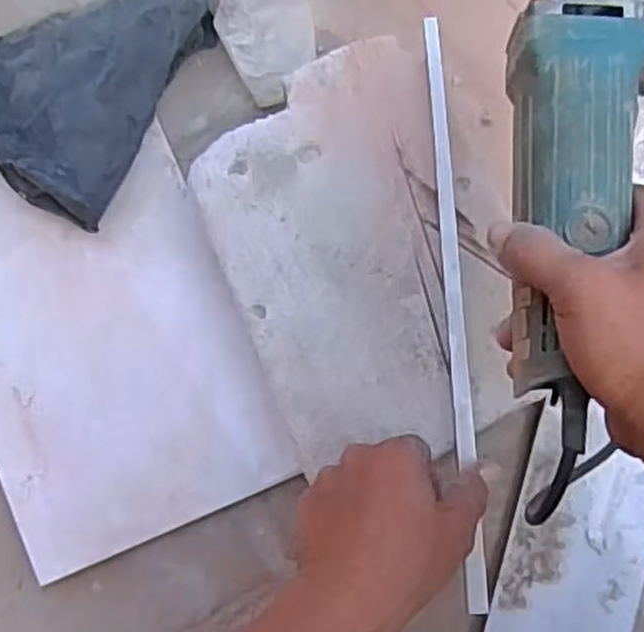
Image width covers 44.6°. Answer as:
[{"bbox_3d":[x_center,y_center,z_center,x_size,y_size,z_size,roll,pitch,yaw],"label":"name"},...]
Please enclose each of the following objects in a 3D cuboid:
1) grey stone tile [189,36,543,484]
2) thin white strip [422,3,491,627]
[{"bbox_3d":[0.025,-0.042,0.534,0.171,0.013,0.269,-22,84,1],"label":"grey stone tile"},{"bbox_3d":[0.089,-0.007,0.521,0.012,0.008,0.389,-4,84,3],"label":"thin white strip"}]

